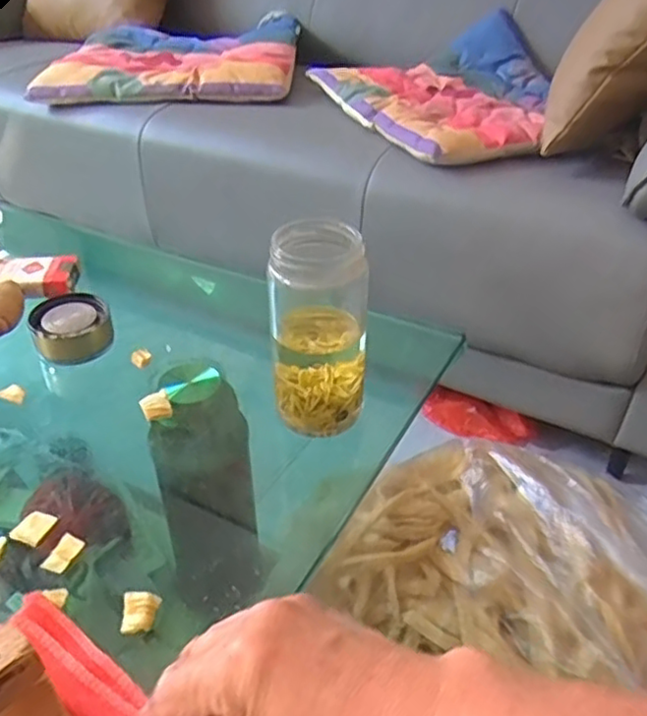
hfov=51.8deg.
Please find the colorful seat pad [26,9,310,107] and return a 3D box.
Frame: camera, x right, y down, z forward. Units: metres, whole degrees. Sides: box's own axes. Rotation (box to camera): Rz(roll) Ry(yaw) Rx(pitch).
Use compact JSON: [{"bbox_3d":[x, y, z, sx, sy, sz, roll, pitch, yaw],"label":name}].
[{"bbox_3d":[-0.258,-0.552,1.217,0.430,0.059,0.390,3,38,3],"label":"colorful seat pad"}]

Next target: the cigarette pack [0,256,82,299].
[{"bbox_3d":[-0.296,-0.083,0.669,0.093,0.019,0.053,2,38,1],"label":"cigarette pack"}]

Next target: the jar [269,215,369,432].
[{"bbox_3d":[-0.002,-0.021,0.486,0.063,0.142,0.068,0,38,0],"label":"jar"}]

